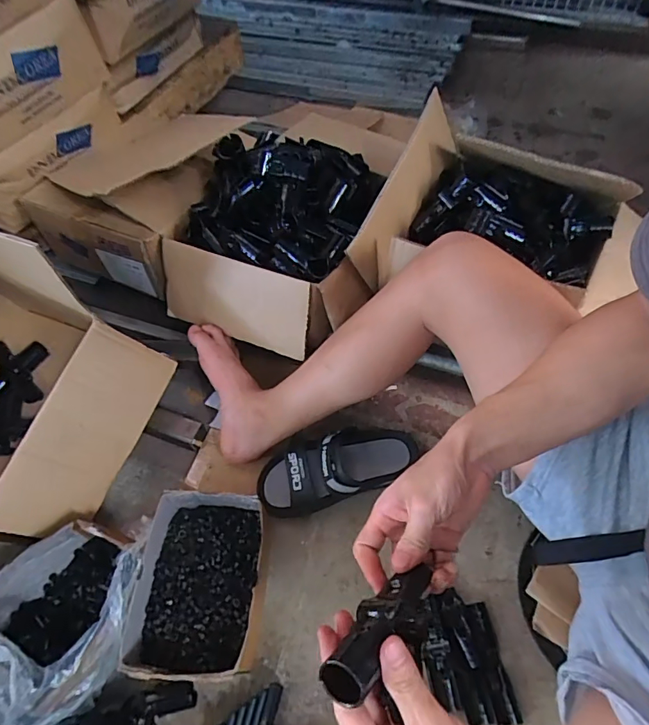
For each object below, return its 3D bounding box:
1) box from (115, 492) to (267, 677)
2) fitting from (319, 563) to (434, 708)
[{"bbox_3d":[-0.157,0.291,0.603,0.150,0.097,0.210,3,57,6],"label":"box"},{"bbox_3d":[0.044,0.185,0.323,0.039,0.025,0.124,39,24,25],"label":"fitting"}]

